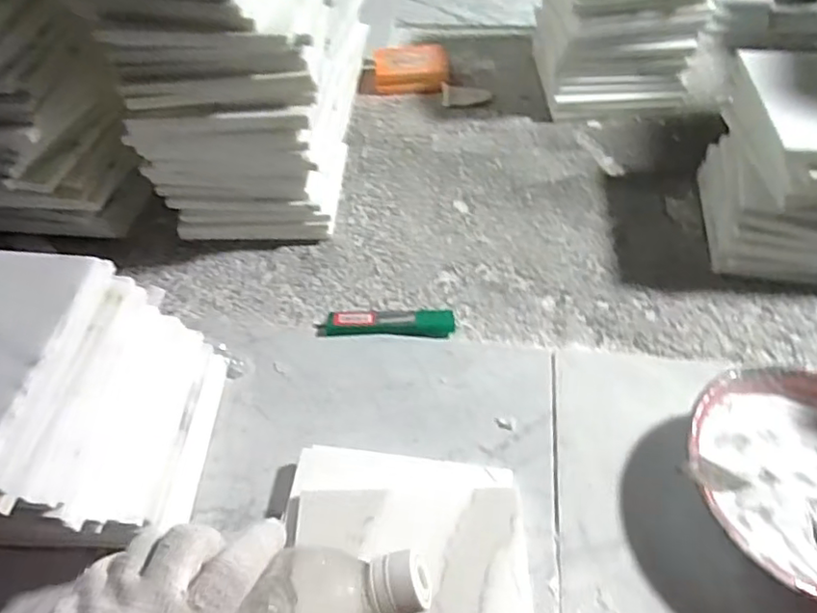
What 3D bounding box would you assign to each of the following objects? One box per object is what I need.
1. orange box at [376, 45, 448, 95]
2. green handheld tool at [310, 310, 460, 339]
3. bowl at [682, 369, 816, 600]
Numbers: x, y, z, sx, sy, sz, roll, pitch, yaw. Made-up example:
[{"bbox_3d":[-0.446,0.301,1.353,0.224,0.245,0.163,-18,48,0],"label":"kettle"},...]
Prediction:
[{"bbox_3d":[0.004,-0.314,0.806,0.095,0.036,0.073,-4,53,2],"label":"orange box"},{"bbox_3d":[-0.020,0.015,0.552,0.123,0.015,0.024,-2,53,3],"label":"green handheld tool"},{"bbox_3d":[0.280,0.125,0.429,0.163,0.059,0.167,-2,53,3],"label":"bowl"}]

